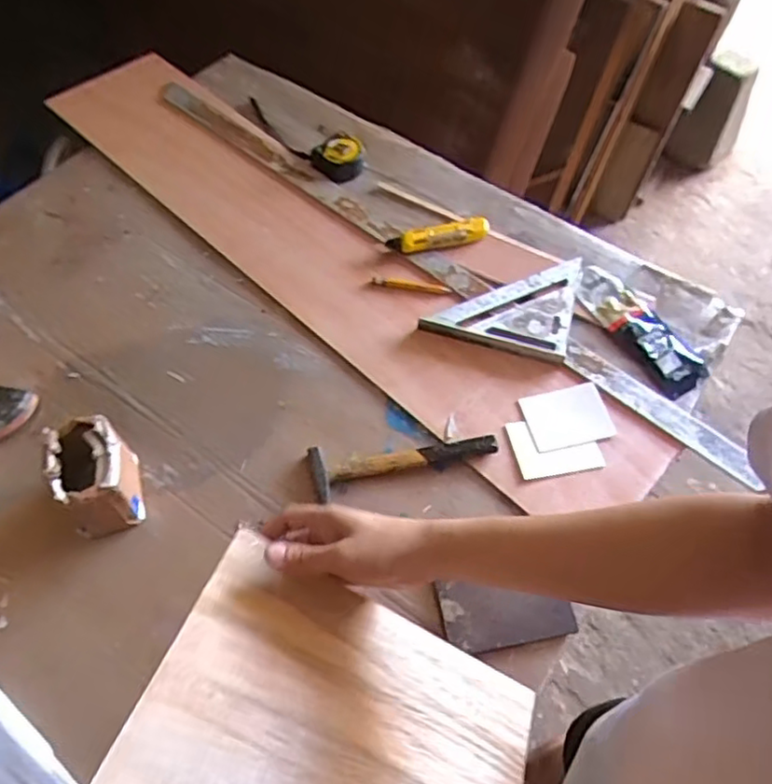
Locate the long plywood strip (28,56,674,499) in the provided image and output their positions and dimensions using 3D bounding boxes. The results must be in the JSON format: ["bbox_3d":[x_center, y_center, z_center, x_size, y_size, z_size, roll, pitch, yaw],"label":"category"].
[{"bbox_3d":[-0.088,-0.190,0.873,0.984,0.013,0.180,40,65,20],"label":"long plywood strip"}]

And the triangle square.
[{"bbox_3d":[0.152,-0.125,0.840,0.182,0.016,0.175,12,59,5],"label":"triangle square"}]

